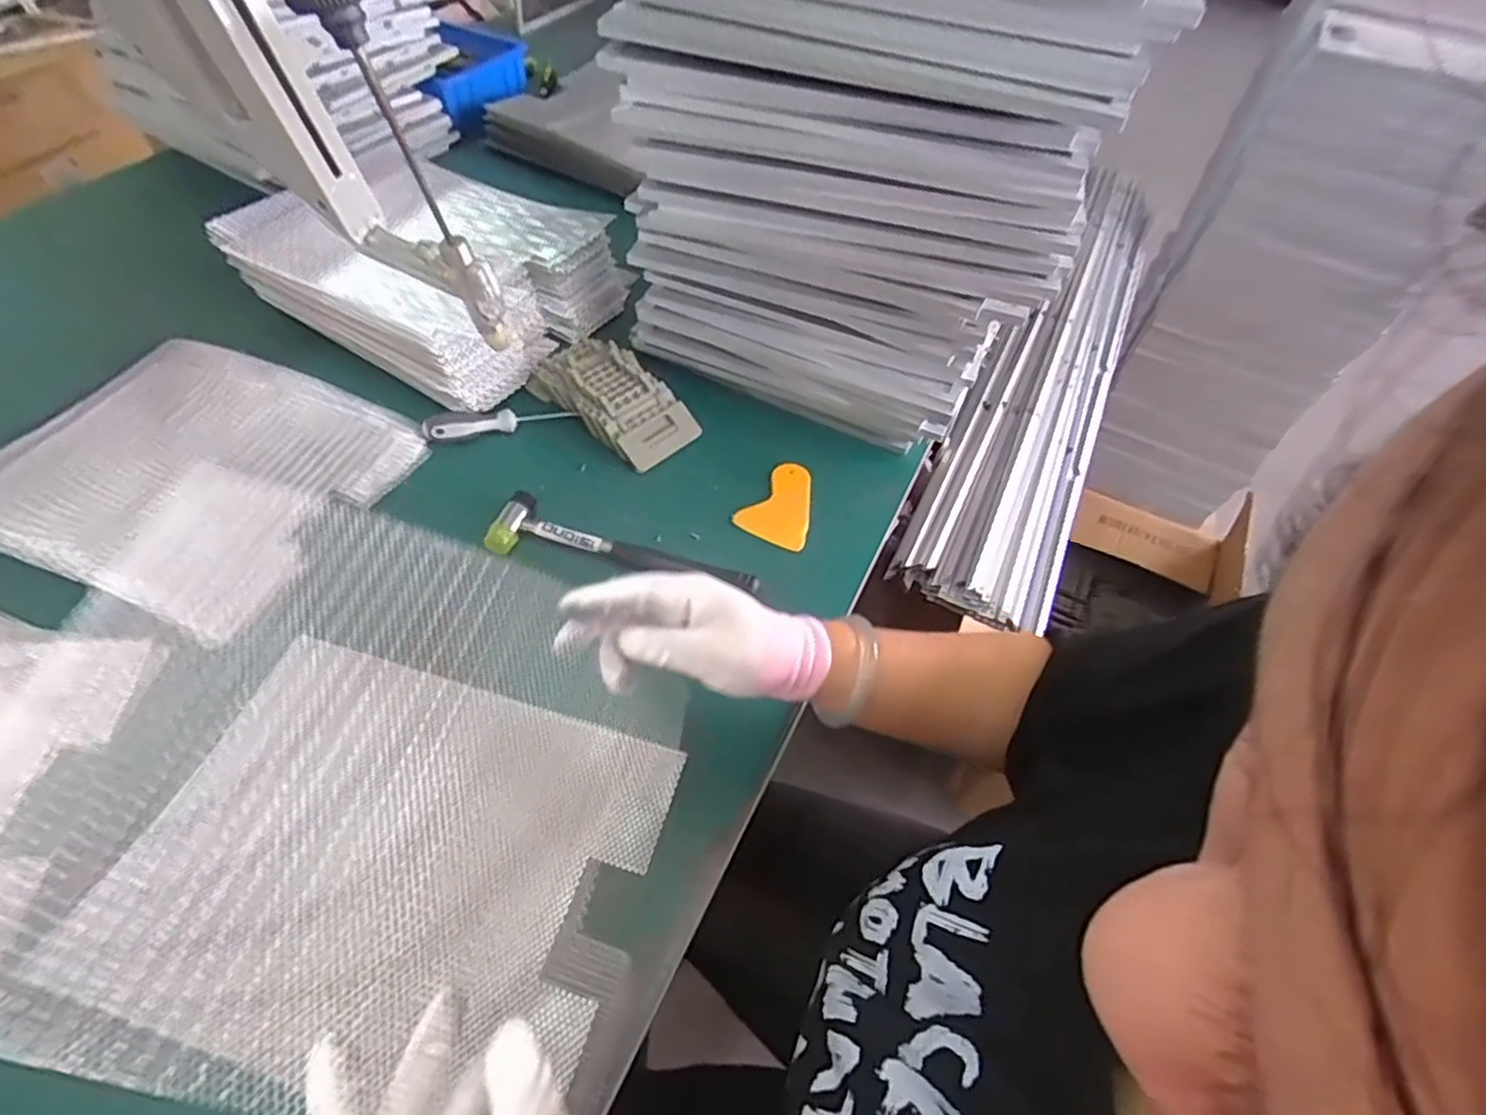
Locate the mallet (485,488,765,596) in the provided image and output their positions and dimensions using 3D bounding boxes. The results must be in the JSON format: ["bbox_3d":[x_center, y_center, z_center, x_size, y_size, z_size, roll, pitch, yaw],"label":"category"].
[{"bbox_3d":[-0.104,-0.011,0.625,0.240,0.023,0.058,10,54,4],"label":"mallet"}]

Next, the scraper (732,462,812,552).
[{"bbox_3d":[0.044,-0.053,0.683,0.069,0.010,0.099,26,56,16],"label":"scraper"}]

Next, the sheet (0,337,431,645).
[{"bbox_3d":[-0.518,-0.090,0.641,0.356,0.024,0.272,20,55,11],"label":"sheet"}]

